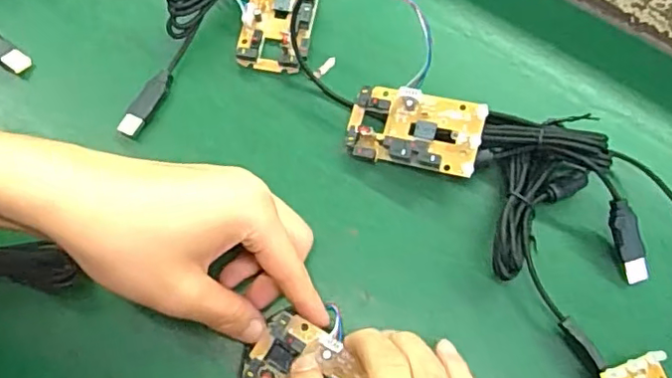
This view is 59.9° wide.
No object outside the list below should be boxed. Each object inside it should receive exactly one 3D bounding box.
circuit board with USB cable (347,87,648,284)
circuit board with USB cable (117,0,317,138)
[{"bbox_3d":[0.090,0.000,0.336,0.179,0.027,0.089,17,74,6],"label":"circuit board with USB cable"},{"bbox_3d":[-0.061,-0.123,0.371,0.096,0.037,0.200,13,73,4],"label":"circuit board with USB cable"}]

